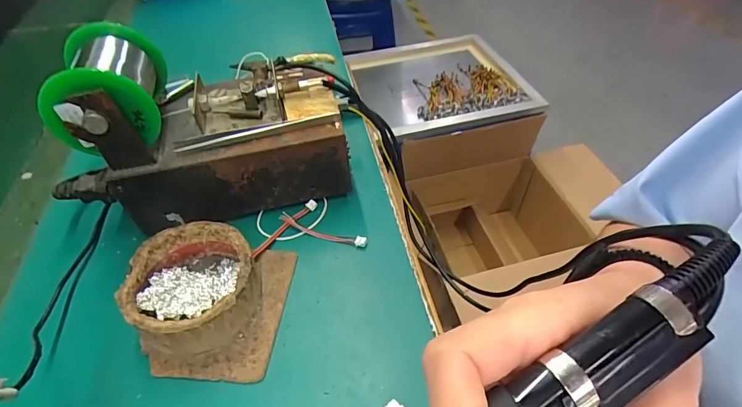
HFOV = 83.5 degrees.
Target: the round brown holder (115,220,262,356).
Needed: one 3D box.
[{"bbox_3d":[-0.121,0.058,0.288,0.082,0.043,0.083,-2,47,2],"label":"round brown holder"}]

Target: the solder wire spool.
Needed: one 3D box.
[{"bbox_3d":[-0.191,-0.085,0.303,0.069,0.057,0.093,-12,47,-9],"label":"solder wire spool"}]

